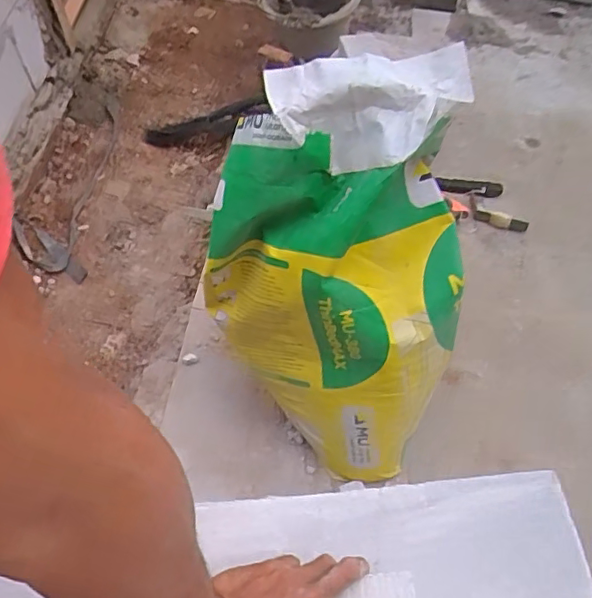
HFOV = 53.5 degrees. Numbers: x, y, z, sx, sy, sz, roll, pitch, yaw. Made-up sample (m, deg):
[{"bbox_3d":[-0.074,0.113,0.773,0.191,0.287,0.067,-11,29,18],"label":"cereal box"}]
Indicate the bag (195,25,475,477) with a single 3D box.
[{"bbox_3d":[0.050,-0.022,0.762,0.342,0.578,0.121,15,26,-2],"label":"bag"}]

